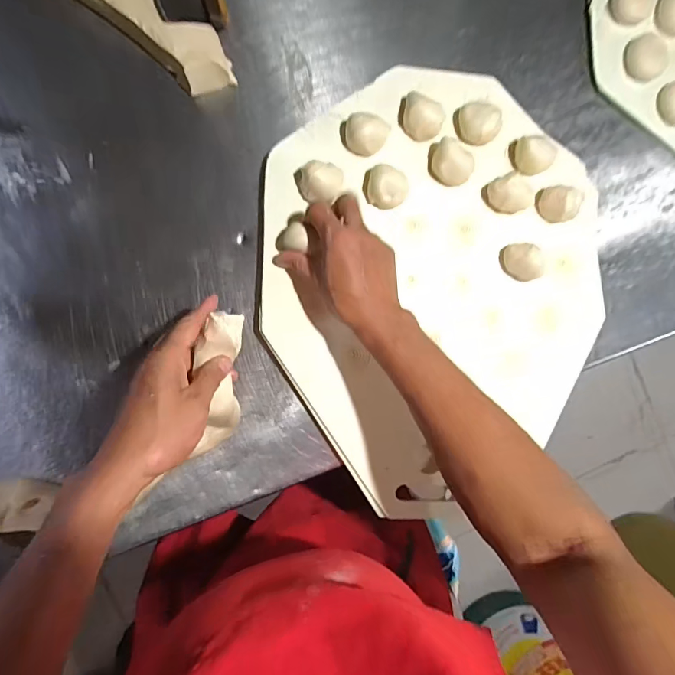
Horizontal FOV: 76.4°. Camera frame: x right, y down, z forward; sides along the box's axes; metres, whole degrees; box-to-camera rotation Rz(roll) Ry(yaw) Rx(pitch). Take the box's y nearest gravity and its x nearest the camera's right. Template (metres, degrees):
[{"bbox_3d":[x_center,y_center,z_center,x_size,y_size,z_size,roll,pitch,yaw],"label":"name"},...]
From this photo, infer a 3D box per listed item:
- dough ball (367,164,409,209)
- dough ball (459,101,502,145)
[{"bbox_3d":[0.057,-0.171,0.485,0.044,0.024,0.046,0,92,-5],"label":"dough ball"},{"bbox_3d":[0.164,-0.247,0.500,0.045,0.028,0.040,5,92,-6],"label":"dough ball"}]

